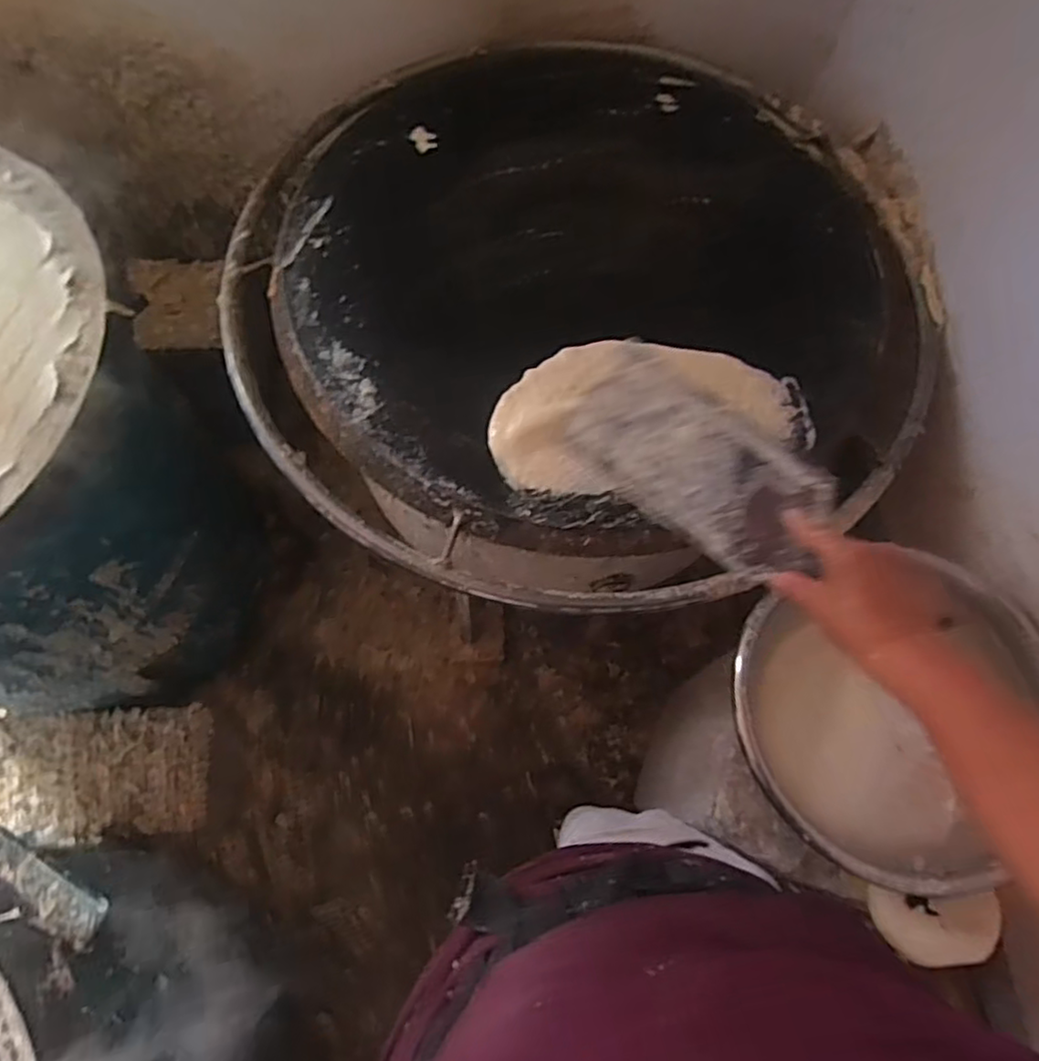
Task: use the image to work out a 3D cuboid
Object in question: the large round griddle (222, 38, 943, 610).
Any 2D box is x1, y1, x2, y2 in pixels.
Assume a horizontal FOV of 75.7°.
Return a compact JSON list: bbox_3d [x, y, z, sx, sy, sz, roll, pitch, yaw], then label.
[{"bbox_3d":[0.088,-0.278,0.720,0.750,0.063,0.688,1,68,-3],"label":"large round griddle"}]

